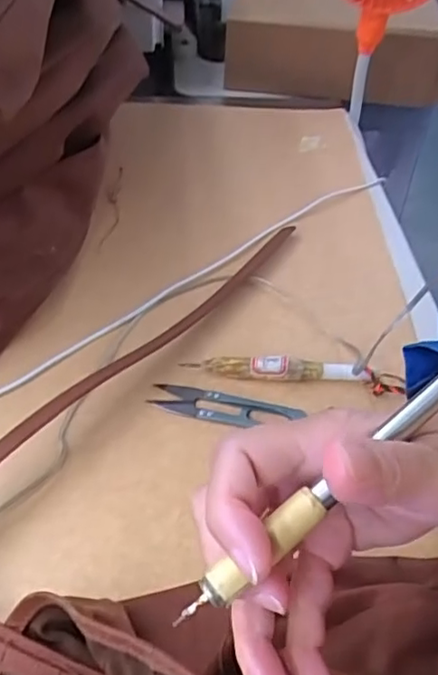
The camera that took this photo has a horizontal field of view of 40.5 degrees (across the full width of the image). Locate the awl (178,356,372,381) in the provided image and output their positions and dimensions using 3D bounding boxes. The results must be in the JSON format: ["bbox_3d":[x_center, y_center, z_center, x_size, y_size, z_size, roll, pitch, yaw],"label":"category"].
[{"bbox_3d":[0.039,0.020,0.399,0.121,0.015,0.012,6,45,1],"label":"awl"}]

